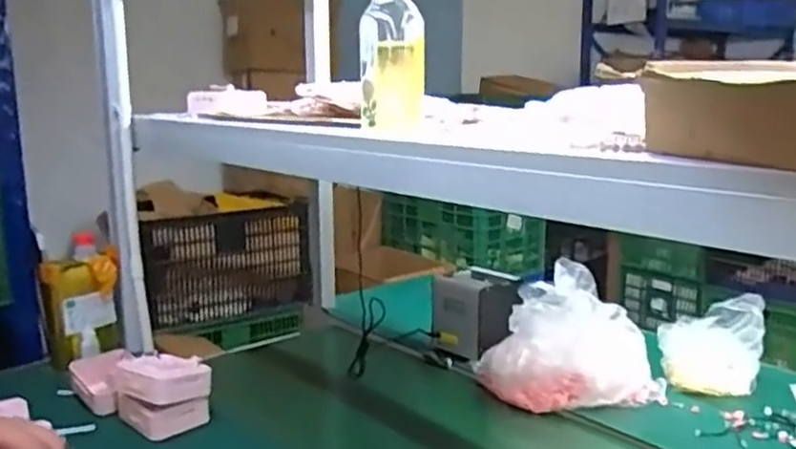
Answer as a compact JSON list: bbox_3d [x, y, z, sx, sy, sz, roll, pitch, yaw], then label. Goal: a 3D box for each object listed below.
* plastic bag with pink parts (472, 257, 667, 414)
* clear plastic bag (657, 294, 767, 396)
[{"bbox_3d":[0.279,0.173,1.180,0.236,0.208,0.223,-6,12,-21],"label":"plastic bag with pink parts"},{"bbox_3d":[0.518,0.194,1.184,0.157,0.153,0.087,4,13,25],"label":"clear plastic bag"}]

